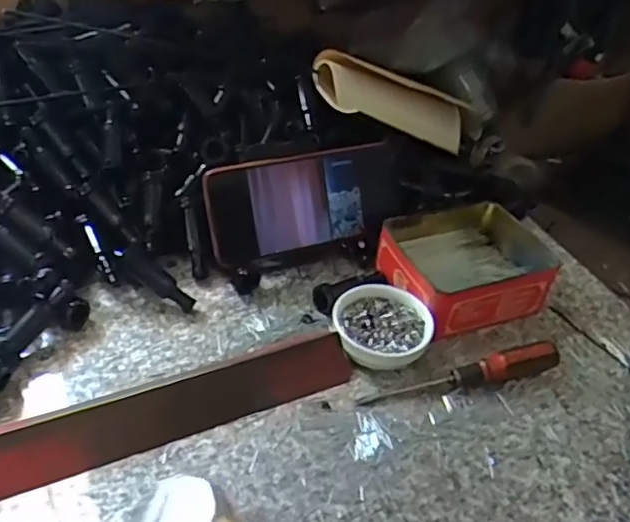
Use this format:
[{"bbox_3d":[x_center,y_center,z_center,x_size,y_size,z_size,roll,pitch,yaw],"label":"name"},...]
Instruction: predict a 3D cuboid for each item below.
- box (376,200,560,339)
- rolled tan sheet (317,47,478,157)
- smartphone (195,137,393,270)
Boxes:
[{"bbox_3d":[0.124,0.000,0.499,0.131,0.042,0.118,-12,43,-22],"label":"box"},{"bbox_3d":[0.098,-0.160,0.619,0.220,0.053,0.061,7,31,-41],"label":"rolled tan sheet"},{"bbox_3d":[-0.006,-0.048,0.489,0.164,0.079,0.014,-12,15,-20],"label":"smartphone"}]

